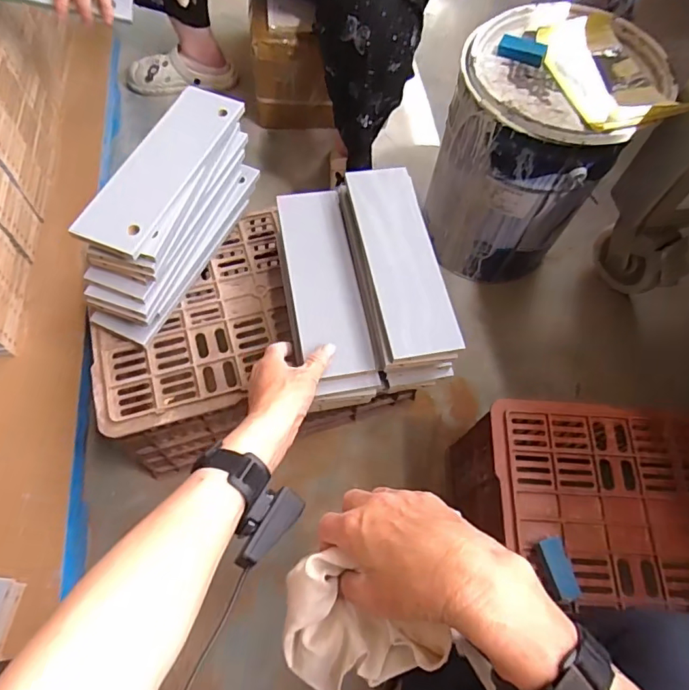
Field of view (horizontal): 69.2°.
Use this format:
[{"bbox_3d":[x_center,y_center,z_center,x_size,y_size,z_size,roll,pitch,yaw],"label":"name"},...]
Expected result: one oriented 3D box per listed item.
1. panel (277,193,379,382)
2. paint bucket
[{"bbox_3d":[-0.026,-0.084,0.618,0.085,0.013,0.256,-10,67,-7],"label":"panel"},{"bbox_3d":[0.315,-0.316,0.881,0.267,0.390,0.258,1,63,-2],"label":"paint bucket"}]

